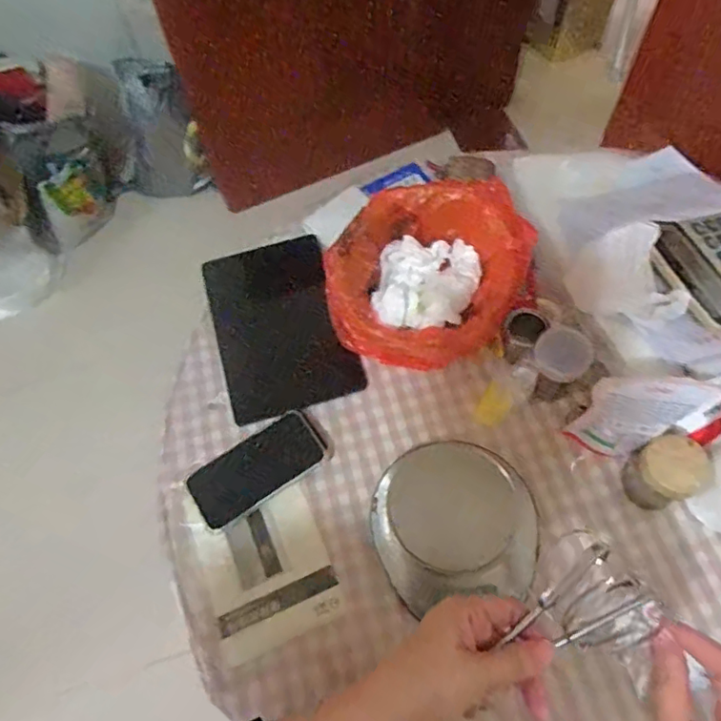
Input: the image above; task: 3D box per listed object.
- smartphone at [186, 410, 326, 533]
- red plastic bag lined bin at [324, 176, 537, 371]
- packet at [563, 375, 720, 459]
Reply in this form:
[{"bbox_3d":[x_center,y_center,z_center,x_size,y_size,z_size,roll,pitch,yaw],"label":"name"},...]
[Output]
[{"bbox_3d":[-0.117,0.124,0.646,0.151,0.008,0.073,-33,77,-16],"label":"smartphone"},{"bbox_3d":[0.082,-0.087,0.686,0.238,0.145,0.208,-3,62,2],"label":"red plastic bag lined bin"},{"bbox_3d":[0.288,0.066,0.591,0.112,0.143,0.042,-3,62,2],"label":"packet"}]

